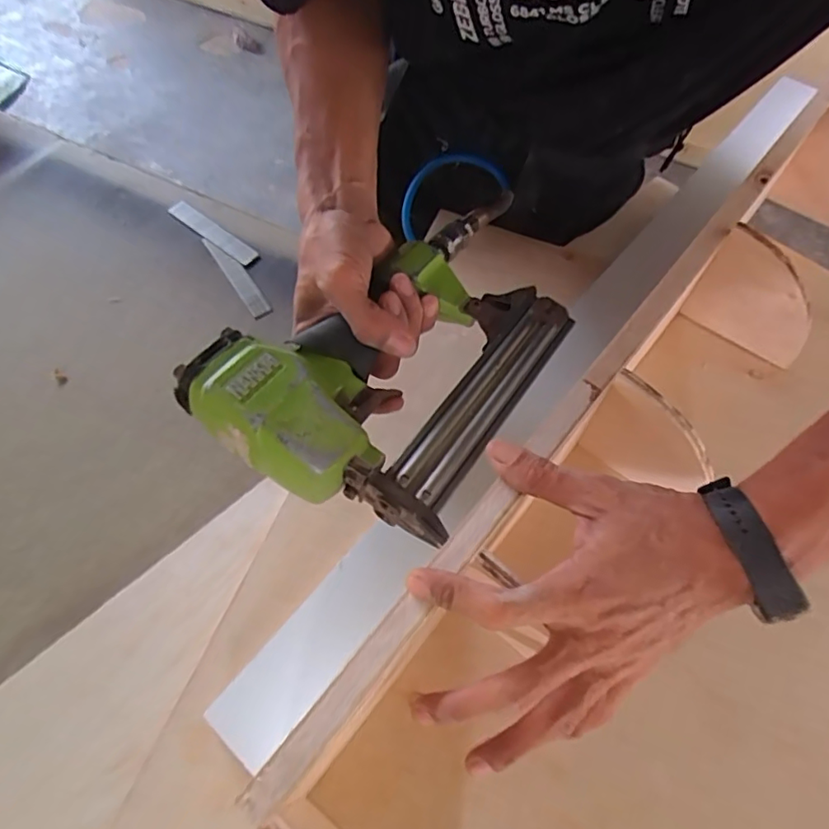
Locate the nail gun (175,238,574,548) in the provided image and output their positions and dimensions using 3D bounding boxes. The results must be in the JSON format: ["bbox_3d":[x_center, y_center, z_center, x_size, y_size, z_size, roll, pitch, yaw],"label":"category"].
[{"bbox_3d":[-0.012,-0.041,0.350,0.160,0.057,0.215,29,64,14],"label":"nail gun"}]

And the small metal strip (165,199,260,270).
[{"bbox_3d":[-0.204,-0.185,0.561,0.125,0.004,0.022,37,65,18],"label":"small metal strip"}]

